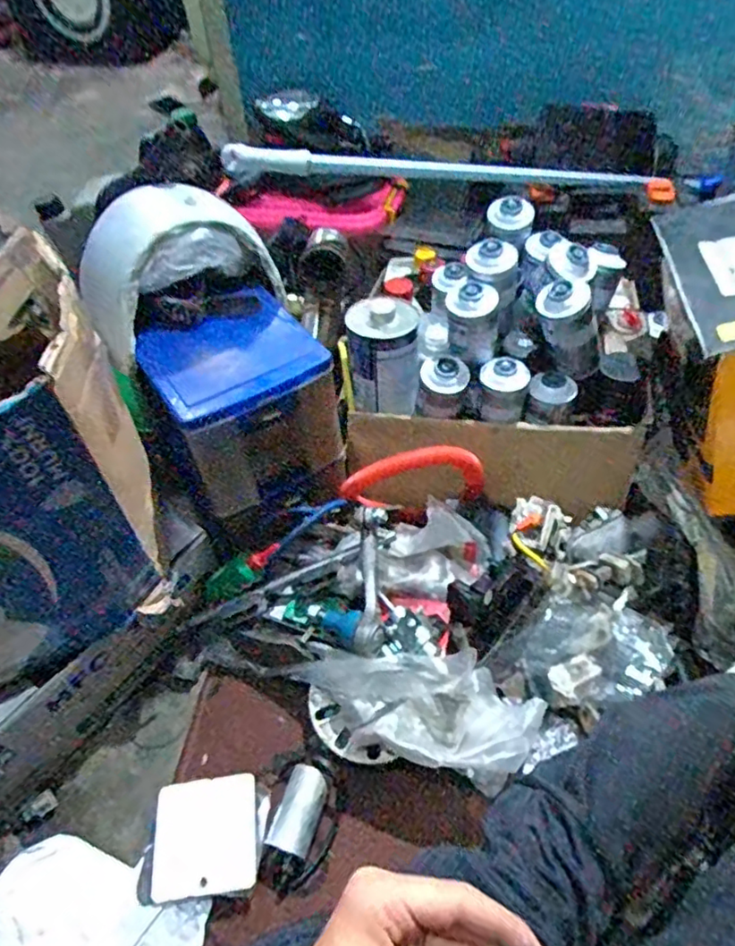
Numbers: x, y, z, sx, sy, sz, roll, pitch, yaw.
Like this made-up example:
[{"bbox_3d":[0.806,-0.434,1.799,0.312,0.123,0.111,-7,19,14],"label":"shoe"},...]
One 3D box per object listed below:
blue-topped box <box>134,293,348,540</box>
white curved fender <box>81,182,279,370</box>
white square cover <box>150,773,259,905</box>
[{"bbox_3d":[-0.137,-0.069,0.737,0.180,0.199,0.165,-28,54,-18],"label":"blue-topped box"},{"bbox_3d":[-0.234,-0.255,0.725,0.218,0.119,0.156,-28,54,-18],"label":"white curved fender"},{"bbox_3d":[-0.170,0.382,0.641,0.106,0.010,0.107,-9,51,-4],"label":"white square cover"}]

